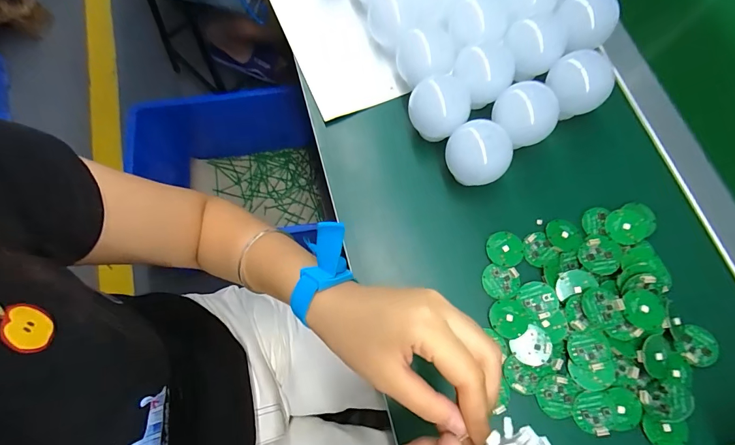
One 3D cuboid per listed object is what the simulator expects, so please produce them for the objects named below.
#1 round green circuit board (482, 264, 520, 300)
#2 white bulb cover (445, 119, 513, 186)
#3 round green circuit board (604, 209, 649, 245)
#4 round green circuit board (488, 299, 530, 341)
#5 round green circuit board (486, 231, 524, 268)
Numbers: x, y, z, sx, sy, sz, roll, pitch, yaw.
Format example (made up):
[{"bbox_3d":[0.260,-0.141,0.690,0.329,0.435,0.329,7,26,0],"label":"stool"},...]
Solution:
[{"bbox_3d":[0.128,0.058,0.347,0.034,0.004,0.031,-1,72,2],"label":"round green circuit board"},{"bbox_3d":[0.105,-0.063,0.352,0.054,0.056,0.056,-26,73,-7],"label":"white bulb cover"},{"bbox_3d":[0.258,0.004,0.357,0.043,0.007,0.035,-11,72,-2],"label":"round green circuit board"},{"bbox_3d":[0.131,0.090,0.335,0.033,0.004,0.035,-1,72,2],"label":"round green circuit board"},{"bbox_3d":[0.135,0.026,0.355,0.034,0.004,0.034,-1,72,2],"label":"round green circuit board"}]

